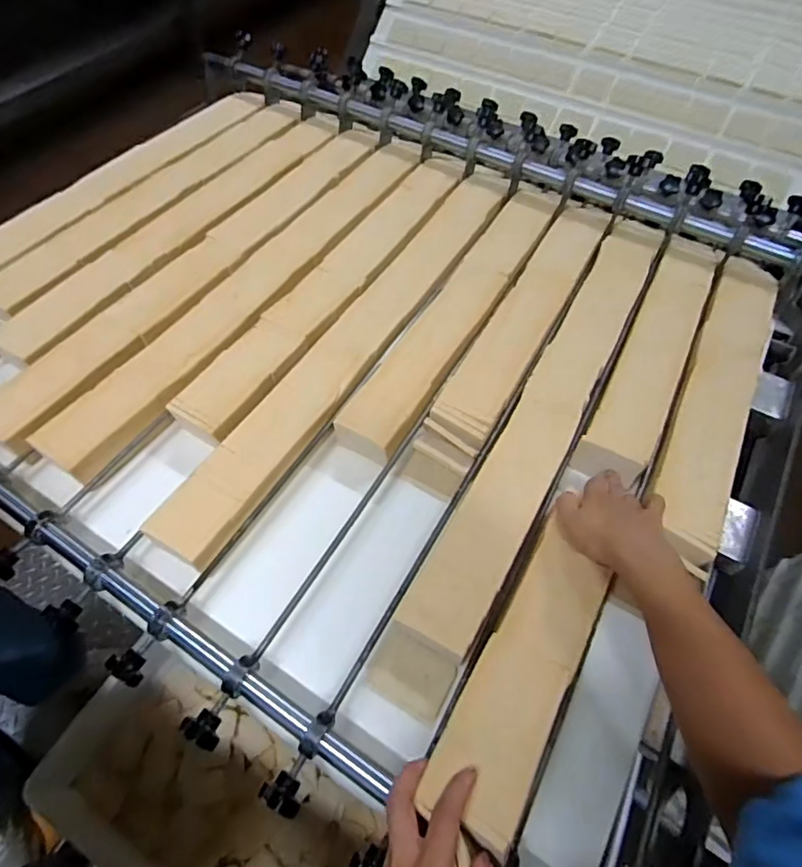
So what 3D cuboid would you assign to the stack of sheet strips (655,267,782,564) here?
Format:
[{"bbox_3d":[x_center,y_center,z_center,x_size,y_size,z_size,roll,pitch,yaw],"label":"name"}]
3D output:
[{"bbox_3d":[0.407,-0.073,0.658,0.077,0.025,0.502,25,60,14],"label":"stack of sheet strips"}]

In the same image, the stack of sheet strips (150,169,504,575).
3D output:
[{"bbox_3d":[-0.047,-0.150,0.718,0.101,0.023,0.738,27,60,15],"label":"stack of sheet strips"}]

